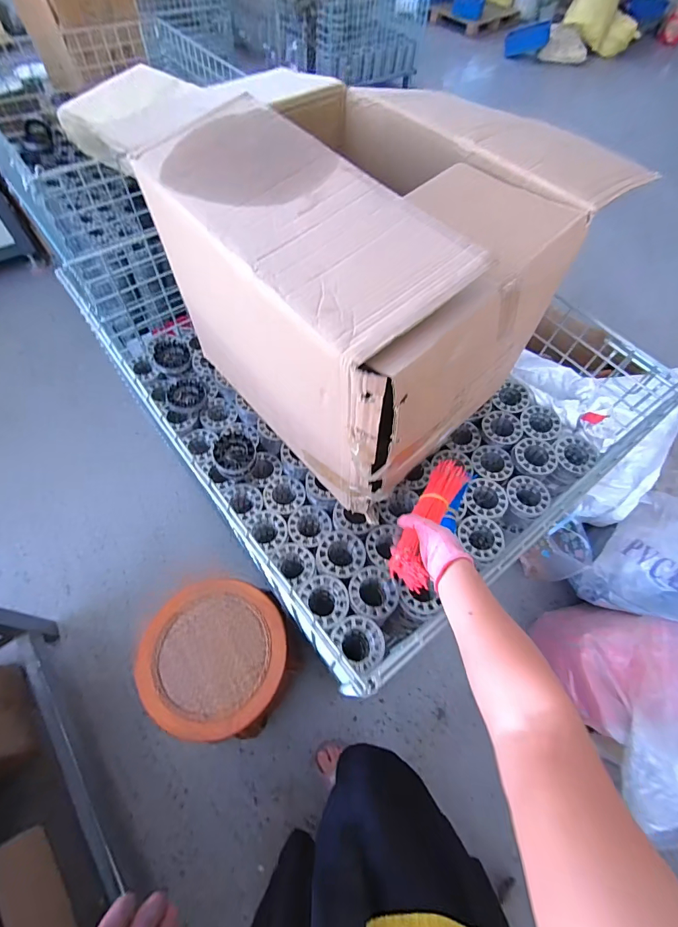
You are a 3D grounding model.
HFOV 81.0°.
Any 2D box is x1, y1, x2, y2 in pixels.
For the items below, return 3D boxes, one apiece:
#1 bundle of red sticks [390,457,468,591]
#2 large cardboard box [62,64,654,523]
[{"bbox_3d":[0.145,0.078,0.613,0.056,0.042,0.243,26,49,11],"label":"bundle of red sticks"},{"bbox_3d":[0.024,-0.300,0.728,0.478,0.416,0.569,-40,70,-22],"label":"large cardboard box"}]

